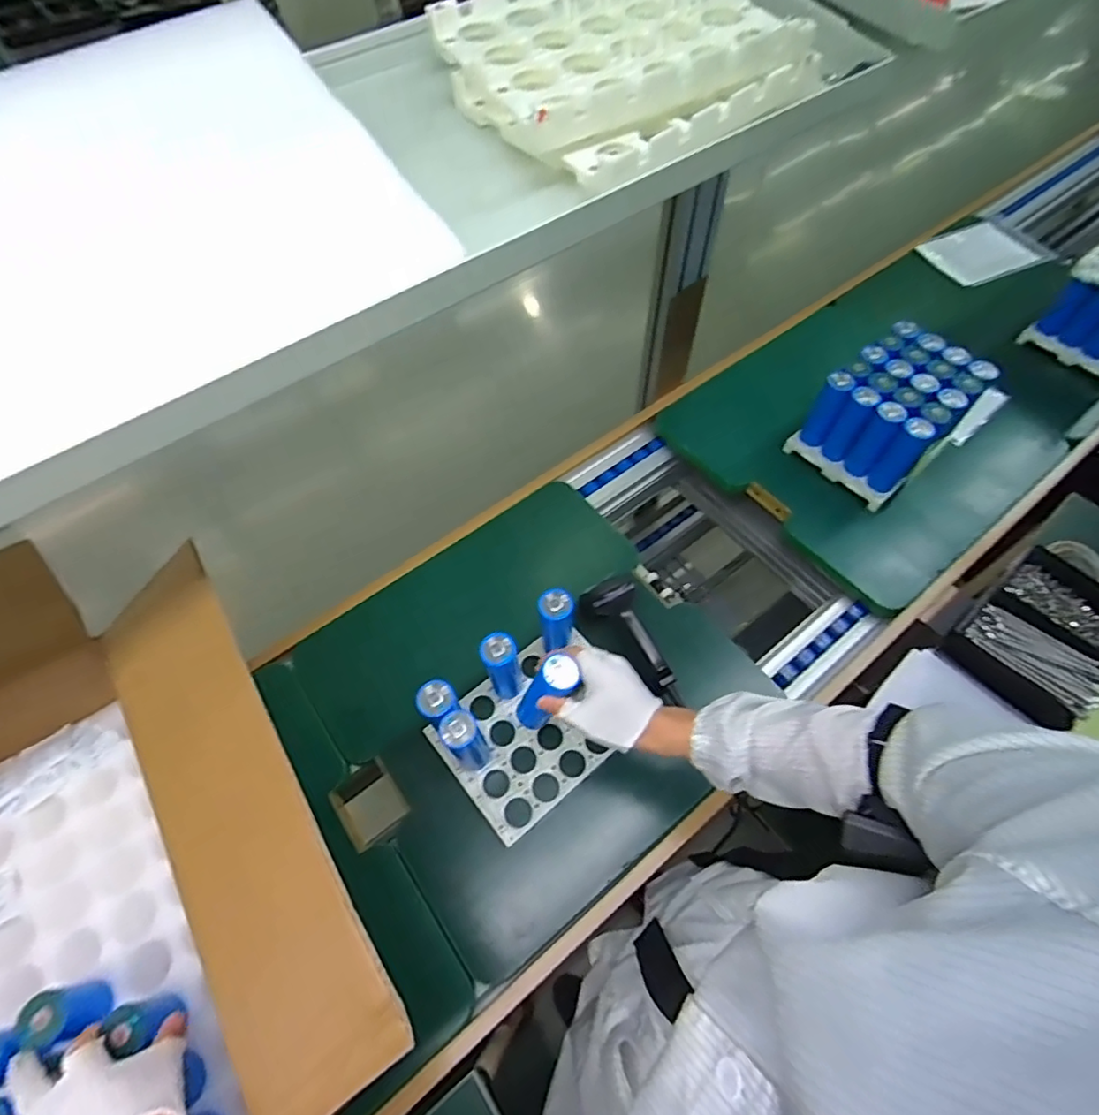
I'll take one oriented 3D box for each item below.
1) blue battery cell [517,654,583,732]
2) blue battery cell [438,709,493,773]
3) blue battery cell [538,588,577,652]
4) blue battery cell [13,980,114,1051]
[{"bbox_3d":[-0.008,0.149,0.635,0.036,0.140,0.039,5,58,-16],"label":"blue battery cell"},{"bbox_3d":[-0.093,0.212,0.661,0.039,0.132,0.038,-1,59,1],"label":"blue battery cell"},{"bbox_3d":[0.010,0.089,0.731,0.043,0.129,0.047,2,59,3],"label":"blue battery cell"},{"bbox_3d":[-0.411,0.389,0.495,0.039,0.062,0.040,-1,59,1],"label":"blue battery cell"}]

